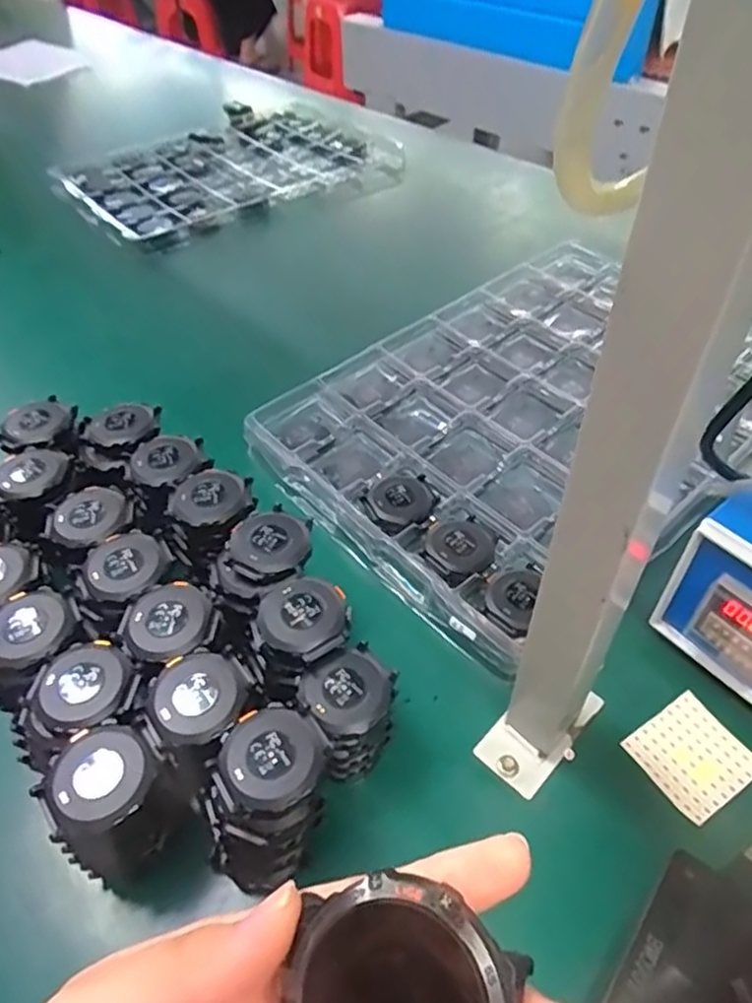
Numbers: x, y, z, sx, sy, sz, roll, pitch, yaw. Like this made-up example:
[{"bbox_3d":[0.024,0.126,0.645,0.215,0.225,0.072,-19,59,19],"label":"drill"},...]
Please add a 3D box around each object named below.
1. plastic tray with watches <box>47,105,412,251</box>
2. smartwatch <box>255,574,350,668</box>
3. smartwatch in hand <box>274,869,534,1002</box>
[{"bbox_3d":[-0.218,-0.492,0.968,0.439,0.025,0.306,-32,54,-25],"label":"plastic tray with watches"},{"bbox_3d":[-0.039,0.065,0.361,0.047,0.016,0.049,-1,48,1],"label":"smartwatch"},{"bbox_3d":[0.006,0.107,0.143,0.047,0.015,0.045,-33,71,-4],"label":"smartwatch in hand"}]

